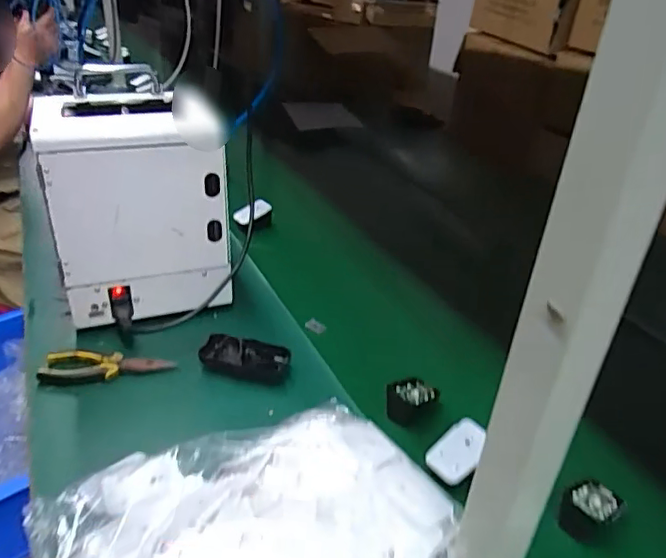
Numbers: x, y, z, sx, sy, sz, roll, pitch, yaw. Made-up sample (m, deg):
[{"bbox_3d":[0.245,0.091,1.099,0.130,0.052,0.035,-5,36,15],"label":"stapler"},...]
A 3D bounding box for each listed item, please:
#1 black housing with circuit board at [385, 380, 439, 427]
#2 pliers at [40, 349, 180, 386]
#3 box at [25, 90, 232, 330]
[{"bbox_3d":[0.093,0.146,0.668,0.061,0.031,0.049,7,31,5],"label":"black housing with circuit board"},{"bbox_3d":[-0.274,0.109,0.685,0.152,0.017,0.047,2,31,-2],"label":"pliers"},{"bbox_3d":[-0.266,-0.098,0.772,0.215,0.267,0.170,-9,34,-20],"label":"box"}]

